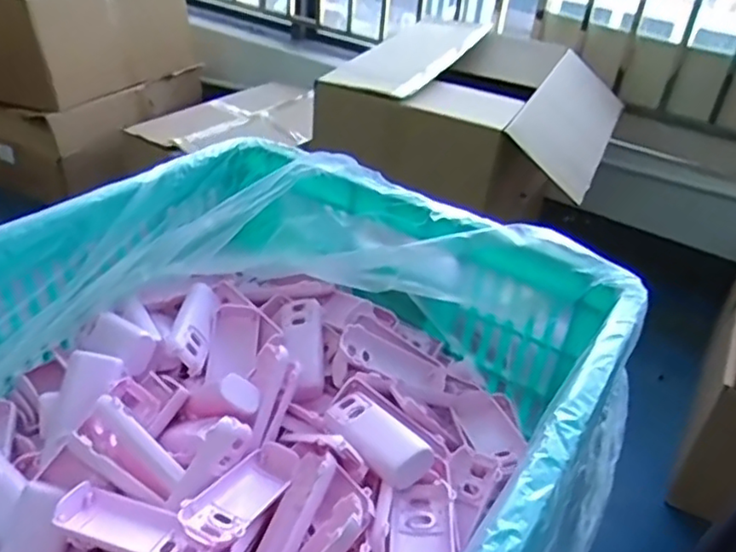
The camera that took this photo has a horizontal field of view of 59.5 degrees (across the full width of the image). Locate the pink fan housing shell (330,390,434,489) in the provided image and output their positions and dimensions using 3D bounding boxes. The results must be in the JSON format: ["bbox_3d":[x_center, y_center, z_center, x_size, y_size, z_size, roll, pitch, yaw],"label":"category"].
[{"bbox_3d":[0.005,0.128,0.514,0.043,0.019,0.106,-27,31,-24],"label":"pink fan housing shell"}]

